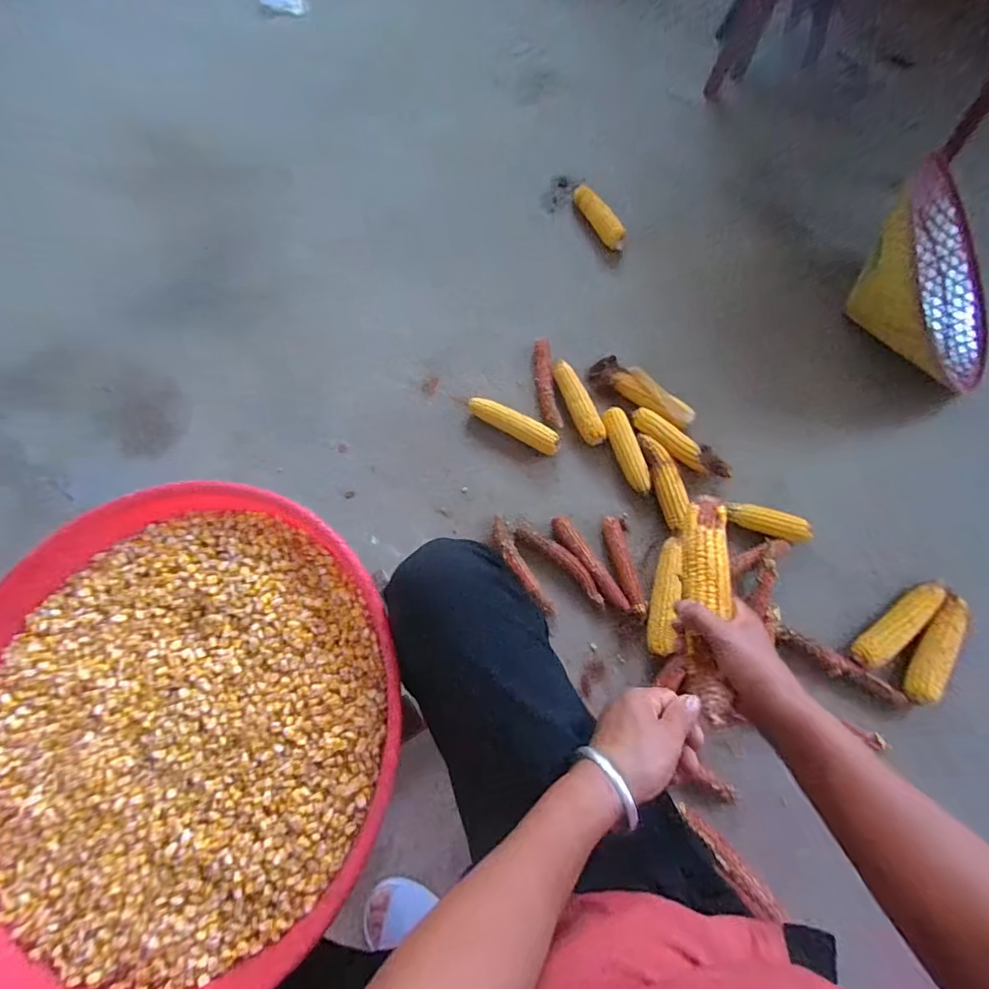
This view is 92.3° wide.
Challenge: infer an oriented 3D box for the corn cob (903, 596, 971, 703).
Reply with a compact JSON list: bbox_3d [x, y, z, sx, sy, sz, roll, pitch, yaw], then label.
[{"bbox_3d":[0.740,0.251,0.794,0.046,0.053,0.196,30,74,12],"label":"corn cob"}]

